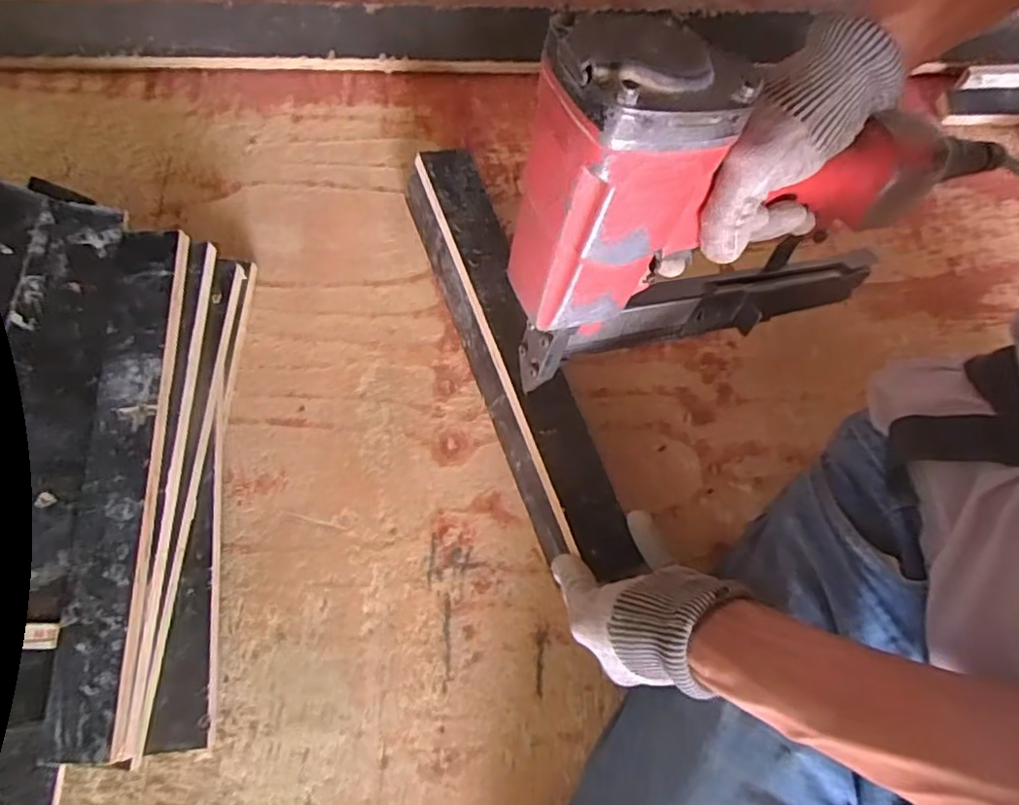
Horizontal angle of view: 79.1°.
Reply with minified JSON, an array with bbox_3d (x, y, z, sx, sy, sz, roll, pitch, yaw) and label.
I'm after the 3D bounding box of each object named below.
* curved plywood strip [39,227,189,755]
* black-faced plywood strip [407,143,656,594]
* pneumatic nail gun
[{"bbox_3d":[-0.276,0.046,0.438,0.051,0.012,0.370,-1,75,-2],"label":"curved plywood strip"},{"bbox_3d":[0.001,-0.037,0.505,0.062,0.059,0.366,-21,75,-7],"label":"black-faced plywood strip"},{"bbox_3d":[0.135,-0.119,0.370,0.282,0.255,0.087,-17,76,-6],"label":"pneumatic nail gun"}]

